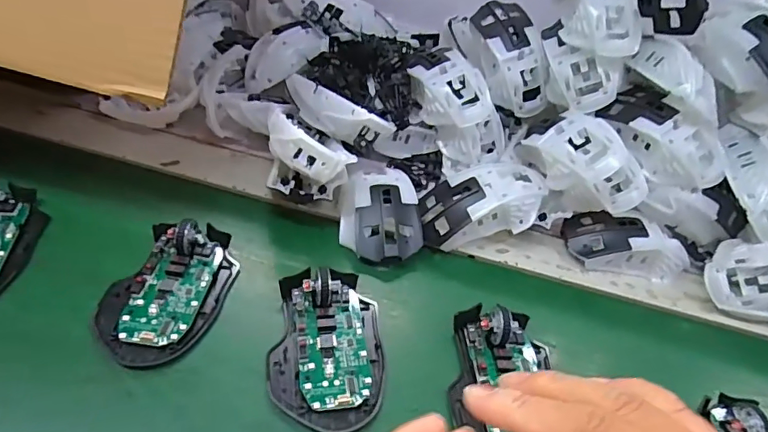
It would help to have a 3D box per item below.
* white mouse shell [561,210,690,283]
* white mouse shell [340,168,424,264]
[{"bbox_3d":[0.209,0.022,0.415,0.110,0.033,0.047,8,42,3],"label":"white mouse shell"},{"bbox_3d":[-0.002,-0.004,0.400,0.064,0.029,0.089,1,42,-5],"label":"white mouse shell"}]

